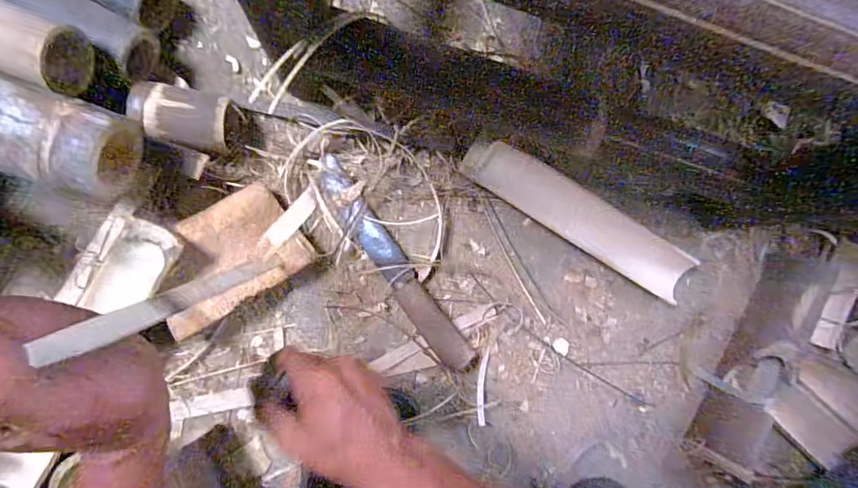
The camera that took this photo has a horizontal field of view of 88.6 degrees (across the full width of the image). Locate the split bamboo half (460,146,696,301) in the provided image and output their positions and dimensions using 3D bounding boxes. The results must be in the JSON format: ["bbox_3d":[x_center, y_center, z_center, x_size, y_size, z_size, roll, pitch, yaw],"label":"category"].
[{"bbox_3d":[0.195,-0.037,0.572,0.326,0.026,0.063,32,85,-6],"label":"split bamboo half"}]

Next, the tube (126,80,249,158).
[{"bbox_3d":[-0.274,-0.145,0.509,0.110,0.071,0.070,17,86,-7],"label":"tube"}]

